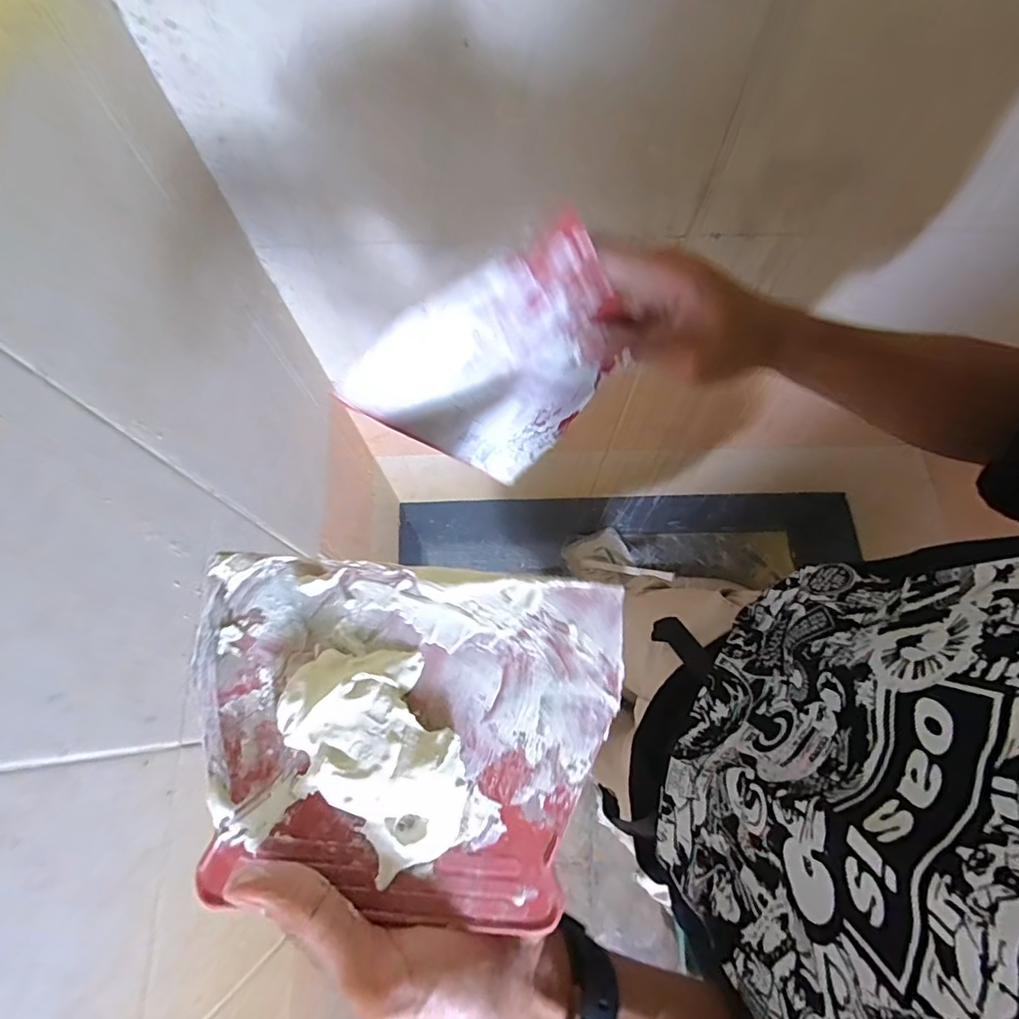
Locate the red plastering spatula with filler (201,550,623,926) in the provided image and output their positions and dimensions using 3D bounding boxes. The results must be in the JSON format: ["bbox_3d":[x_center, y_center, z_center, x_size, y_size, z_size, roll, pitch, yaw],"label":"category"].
[{"bbox_3d":[-0.044,0.087,0.209,0.168,0.024,0.125,5,69,4],"label":"red plastering spatula with filler"}]

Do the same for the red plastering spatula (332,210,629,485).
[{"bbox_3d":[0.006,-0.076,0.295,0.129,0.168,0.008,-39,66,15],"label":"red plastering spatula"}]

